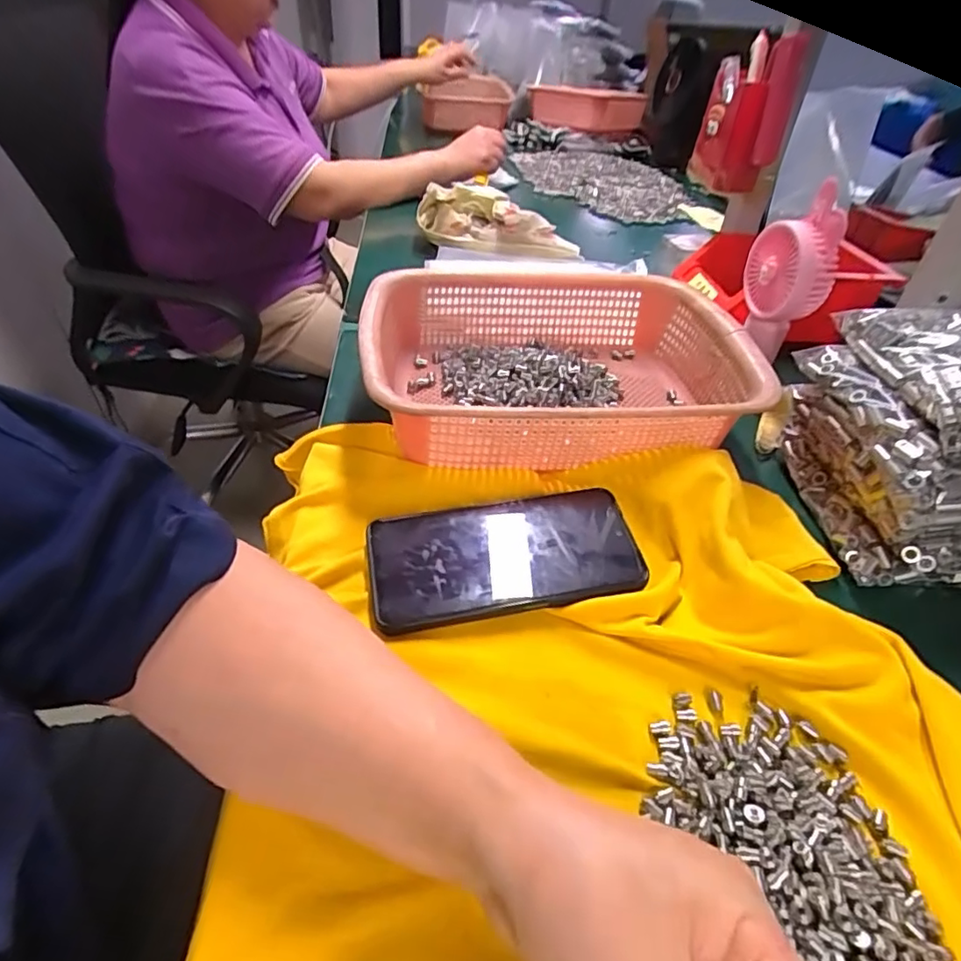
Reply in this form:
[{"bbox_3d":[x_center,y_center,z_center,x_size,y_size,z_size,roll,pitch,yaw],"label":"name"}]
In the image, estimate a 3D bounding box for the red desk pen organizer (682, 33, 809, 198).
[{"bbox_3d":[0.269,-0.375,0.593,0.080,0.131,0.111,16,43,13],"label":"red desk pen organizer"}]

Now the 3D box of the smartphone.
[{"bbox_3d":[0.014,0.047,0.354,0.162,0.017,0.078,-6,43,-11],"label":"smartphone"}]

